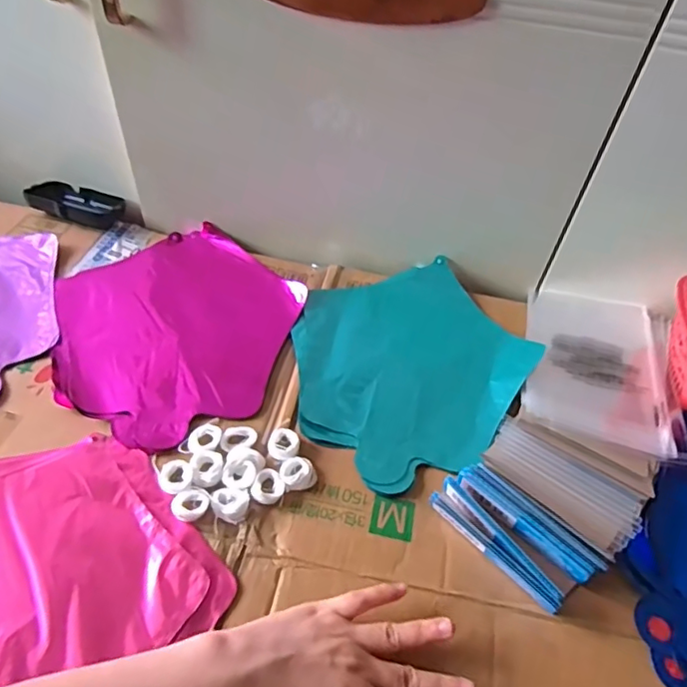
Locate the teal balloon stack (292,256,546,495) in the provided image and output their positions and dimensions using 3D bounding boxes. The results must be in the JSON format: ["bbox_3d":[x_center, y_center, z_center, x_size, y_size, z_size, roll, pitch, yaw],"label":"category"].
[{"bbox_3d":[0.062,0.013,0.543,0.233,0.020,0.221,-23,56,-23],"label":"teal balloon stack"}]

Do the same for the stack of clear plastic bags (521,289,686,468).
[{"bbox_3d":[0.252,0.018,0.550,0.142,0.019,0.191,16,50,7],"label":"stack of clear plastic bags"}]

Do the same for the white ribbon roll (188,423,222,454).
[{"bbox_3d":[-0.114,0.078,0.469,0.025,0.006,0.029,5,50,-2],"label":"white ribbon roll"}]

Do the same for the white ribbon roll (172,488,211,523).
[{"bbox_3d":[-0.116,0.122,0.431,0.026,0.007,0.024,3,50,-4],"label":"white ribbon roll"}]

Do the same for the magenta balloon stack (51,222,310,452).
[{"bbox_3d":[-0.161,-0.020,0.554,0.239,0.016,0.236,37,56,23],"label":"magenta balloon stack"}]

